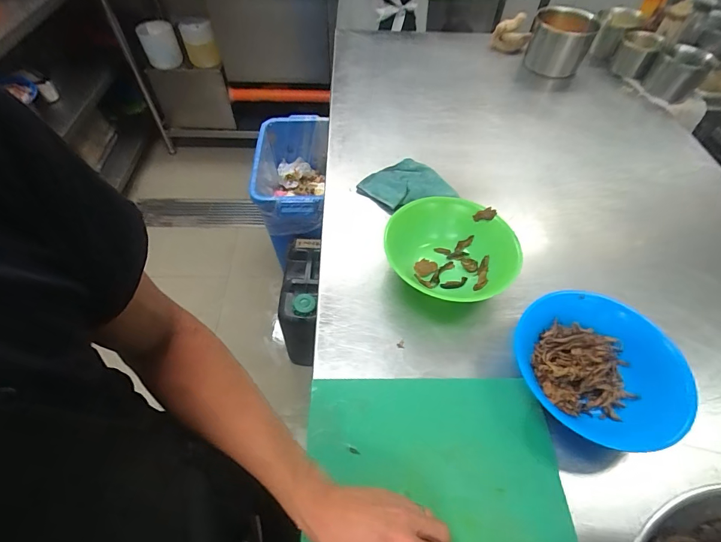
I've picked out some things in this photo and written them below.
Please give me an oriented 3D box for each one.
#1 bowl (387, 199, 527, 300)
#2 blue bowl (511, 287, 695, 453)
[{"bbox_3d":[0.155,-0.028,0.649,0.211,0.086,0.214,1,54,-1],"label":"bowl"},{"bbox_3d":[0.321,0.134,0.531,0.203,0.084,0.200,1,54,-1],"label":"blue bowl"}]

